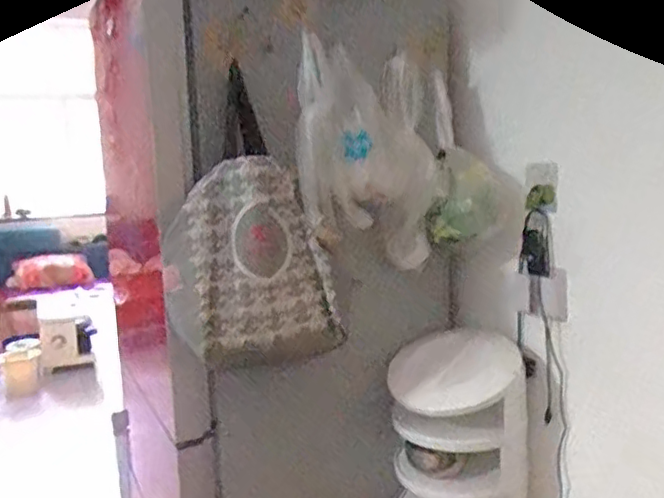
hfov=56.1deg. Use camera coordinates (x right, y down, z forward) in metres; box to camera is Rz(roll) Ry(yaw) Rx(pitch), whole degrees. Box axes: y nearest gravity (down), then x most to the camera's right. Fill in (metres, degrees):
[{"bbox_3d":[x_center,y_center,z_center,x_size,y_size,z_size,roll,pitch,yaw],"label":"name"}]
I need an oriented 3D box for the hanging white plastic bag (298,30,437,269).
[{"bbox_3d":[0.063,-0.160,1.079,0.287,0.345,0.072,10,-14,-30],"label":"hanging white plastic bag"}]

